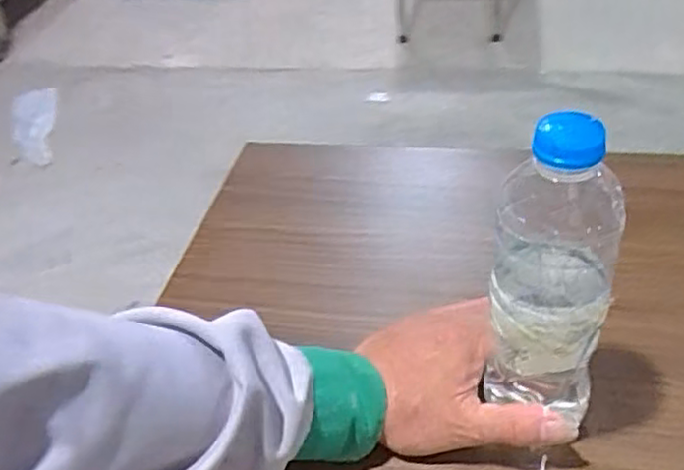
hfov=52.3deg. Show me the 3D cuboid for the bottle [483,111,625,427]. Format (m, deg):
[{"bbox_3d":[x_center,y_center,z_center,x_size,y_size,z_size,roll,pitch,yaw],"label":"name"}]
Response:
[{"bbox_3d":[0.116,0.024,0.383,0.064,0.195,0.062,-22,37,-28],"label":"bottle"}]

